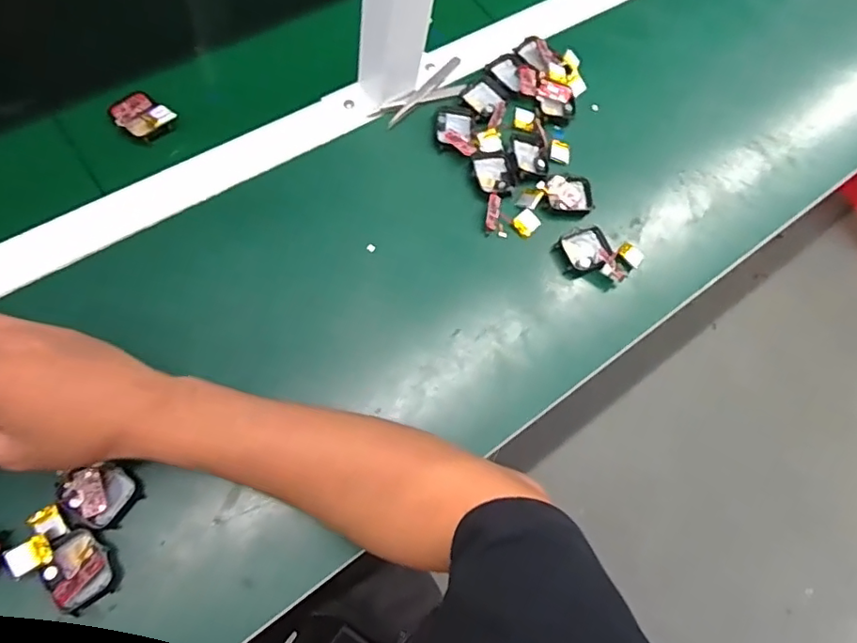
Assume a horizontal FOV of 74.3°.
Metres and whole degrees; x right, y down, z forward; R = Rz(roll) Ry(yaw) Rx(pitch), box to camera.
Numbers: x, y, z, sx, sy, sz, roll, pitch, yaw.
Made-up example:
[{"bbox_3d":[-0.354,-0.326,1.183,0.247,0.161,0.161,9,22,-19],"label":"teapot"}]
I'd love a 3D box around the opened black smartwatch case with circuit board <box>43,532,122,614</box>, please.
[{"bbox_3d":[-0.222,0.159,0.361,0.034,0.013,0.044,-32,78,-18],"label":"opened black smartwatch case with circuit board"}]

